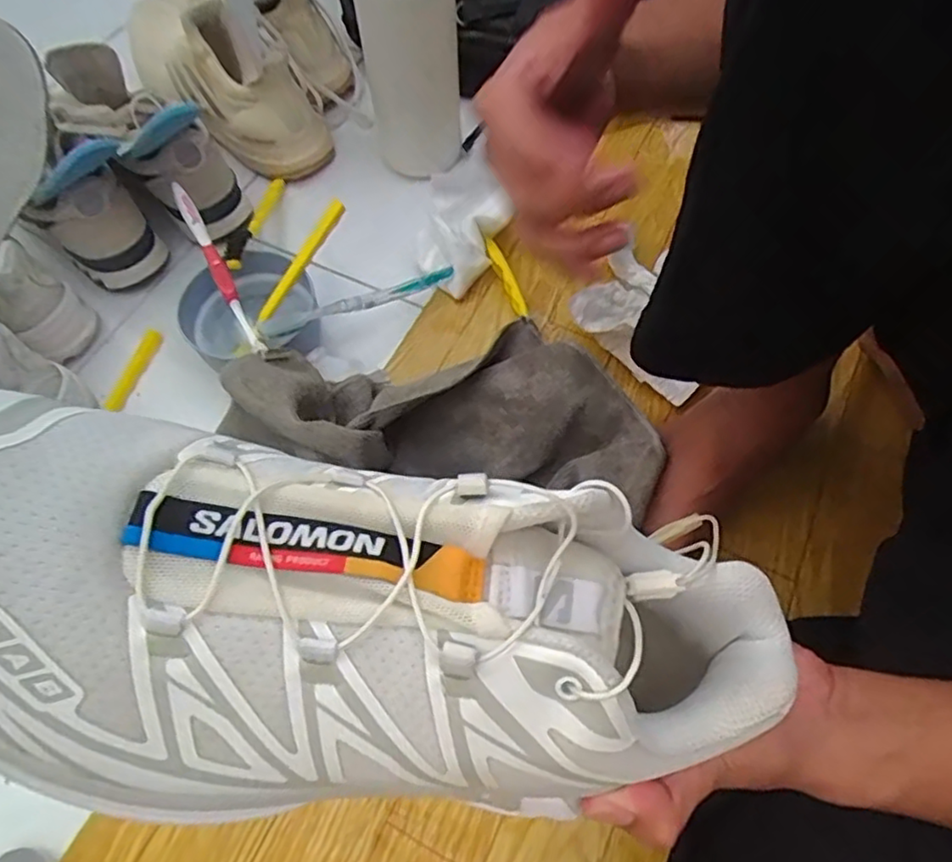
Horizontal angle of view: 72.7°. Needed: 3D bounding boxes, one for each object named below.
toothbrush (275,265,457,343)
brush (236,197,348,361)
[{"bbox_3d":[-0.093,-0.111,0.552,0.176,0.018,0.010,-27,64,-31],"label":"toothbrush"},{"bbox_3d":[-0.155,-0.126,0.539,0.012,0.018,0.151,36,93,18],"label":"brush"}]

